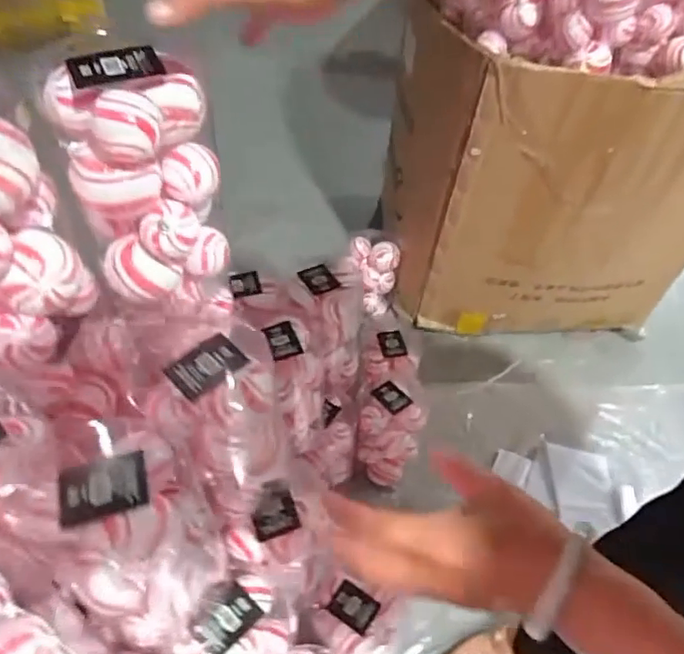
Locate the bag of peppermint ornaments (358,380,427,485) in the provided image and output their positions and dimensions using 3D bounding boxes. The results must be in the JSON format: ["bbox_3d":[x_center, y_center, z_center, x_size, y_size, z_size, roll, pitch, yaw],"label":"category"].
[{"bbox_3d":[0.085,0.191,1.065,0.118,0.219,0.122,12,50,6],"label":"bag of peppermint ornaments"}]

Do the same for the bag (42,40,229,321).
[{"bbox_3d":[-0.158,-0.111,0.474,0.110,0.195,0.076,-14,53,-16],"label":"bag"}]

